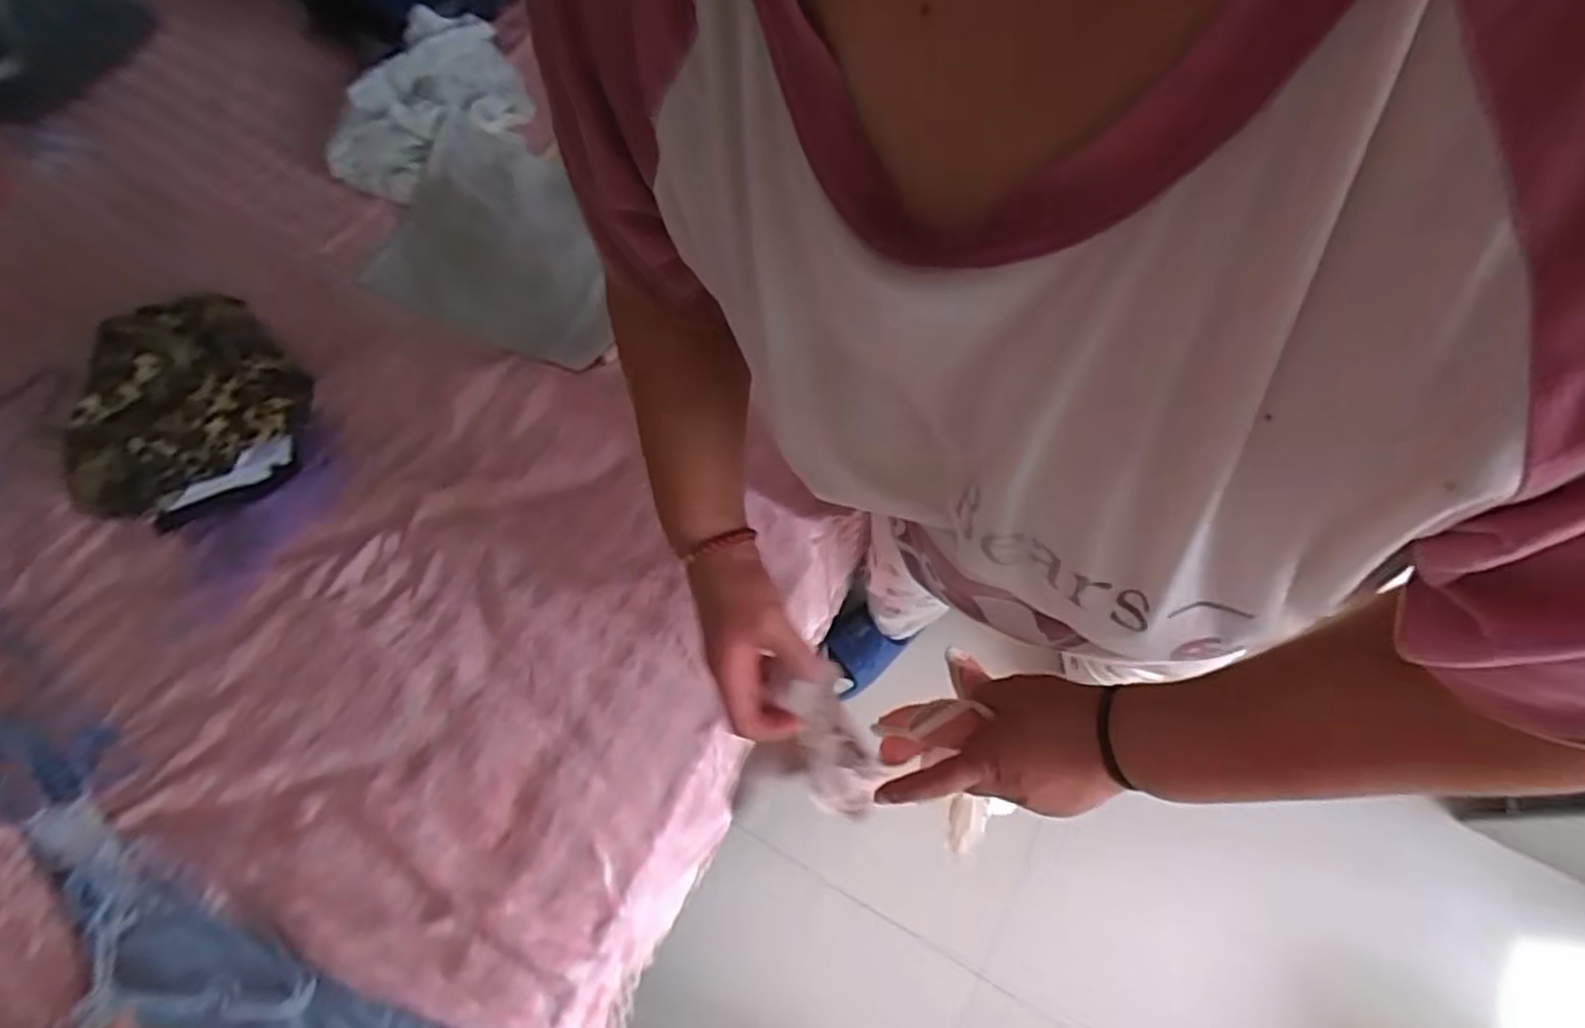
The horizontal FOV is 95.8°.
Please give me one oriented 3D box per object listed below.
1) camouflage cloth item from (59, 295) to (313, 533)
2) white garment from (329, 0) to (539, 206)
[{"bbox_3d":[-0.741,-0.113,0.903,0.186,0.171,0.284,-4,68,2],"label":"camouflage cloth item"},{"bbox_3d":[-0.592,-0.659,1.147,0.345,0.053,0.258,-42,72,-13],"label":"white garment"}]

